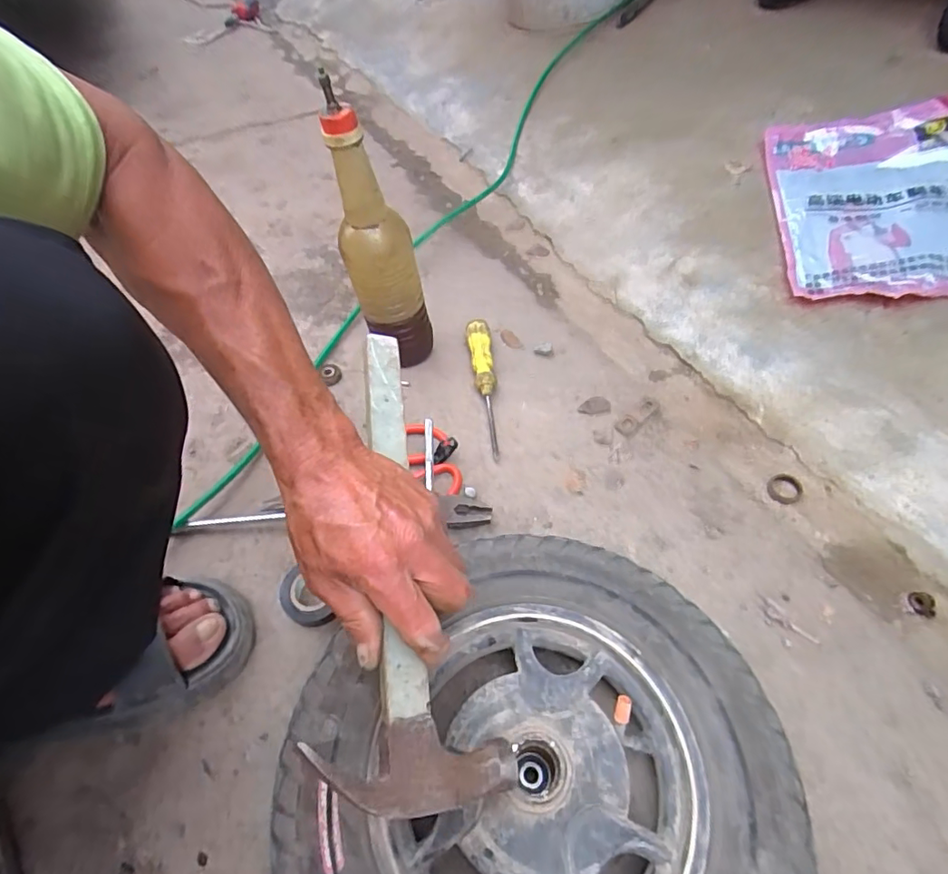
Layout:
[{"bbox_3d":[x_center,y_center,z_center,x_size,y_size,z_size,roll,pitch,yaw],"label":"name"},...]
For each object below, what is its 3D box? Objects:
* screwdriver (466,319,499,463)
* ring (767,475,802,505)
[{"bbox_3d":[0.011,-0.060,0.623,0.029,0.022,0.192,-3,53,-1],"label":"screwdriver"},{"bbox_3d":[0.309,0.051,0.534,0.031,0.010,0.033,-1,53,1],"label":"ring"}]

